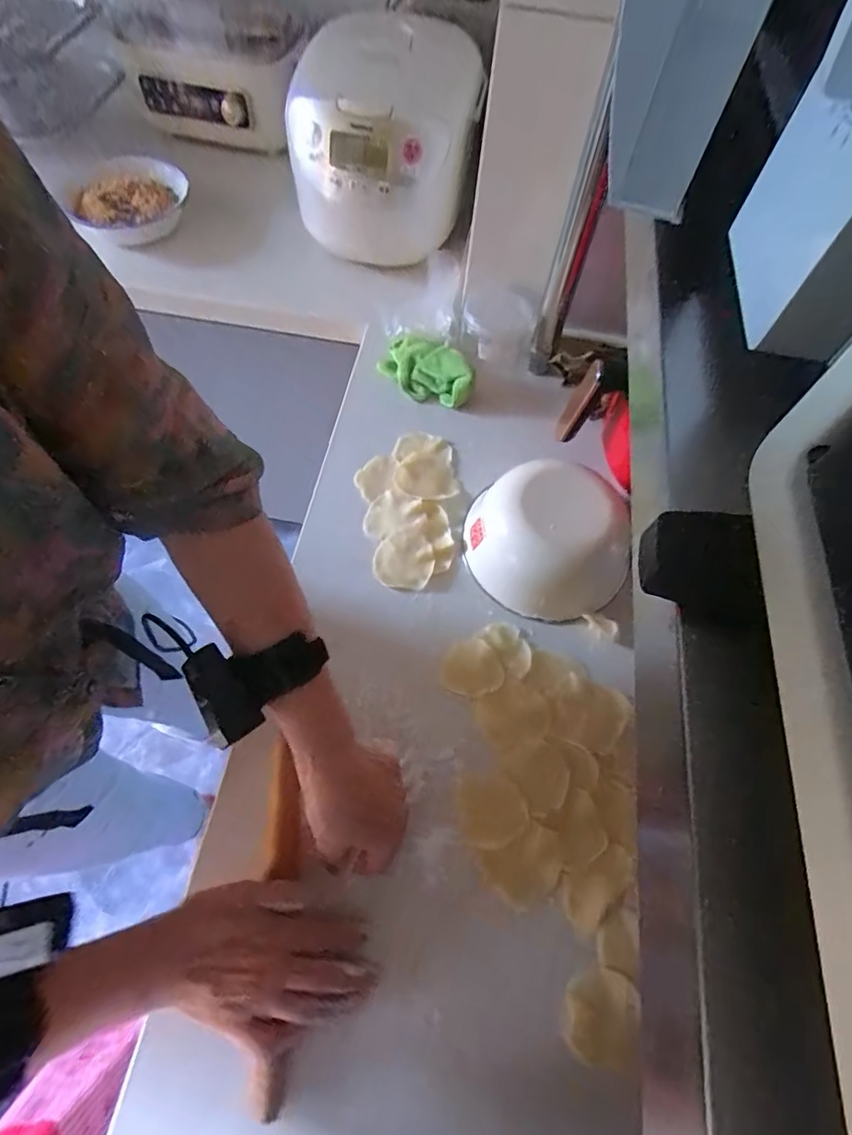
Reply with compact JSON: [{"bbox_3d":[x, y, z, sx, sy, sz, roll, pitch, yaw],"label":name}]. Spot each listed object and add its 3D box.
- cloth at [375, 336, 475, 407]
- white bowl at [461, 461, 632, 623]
[{"bbox_3d":[0.001,-0.269,0.705,0.139,0.059,0.062,25,67,10],"label":"cloth"},{"bbox_3d":[0.135,-0.031,0.571,0.175,0.080,0.152,0,65,-1],"label":"white bowl"}]

